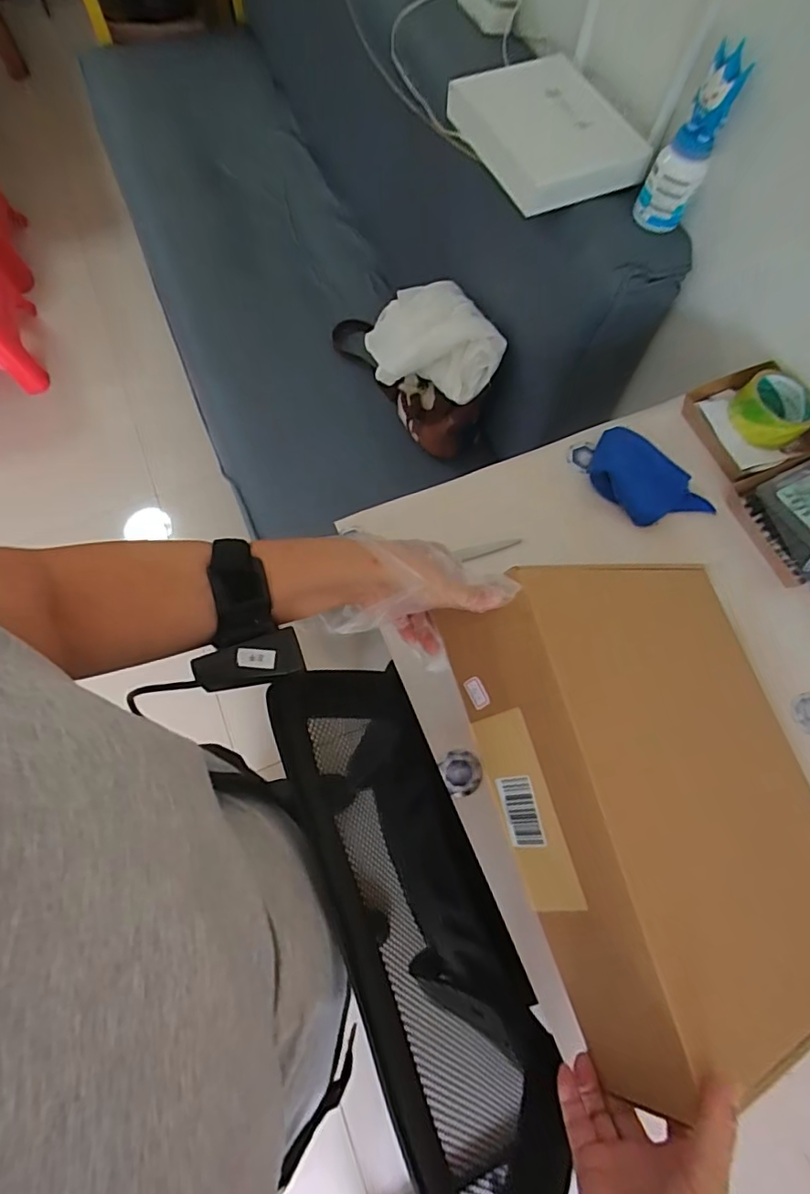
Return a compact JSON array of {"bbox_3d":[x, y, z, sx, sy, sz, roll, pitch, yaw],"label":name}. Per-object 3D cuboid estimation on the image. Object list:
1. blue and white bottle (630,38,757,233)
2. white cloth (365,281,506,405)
[{"bbox_3d":[0.335,-0.531,0.664,0.067,0.166,0.056,20,70,8],"label":"blue and white bottle"},{"bbox_3d":[0.043,-0.447,0.966,0.160,0.116,0.255,-36,73,-13],"label":"white cloth"}]

